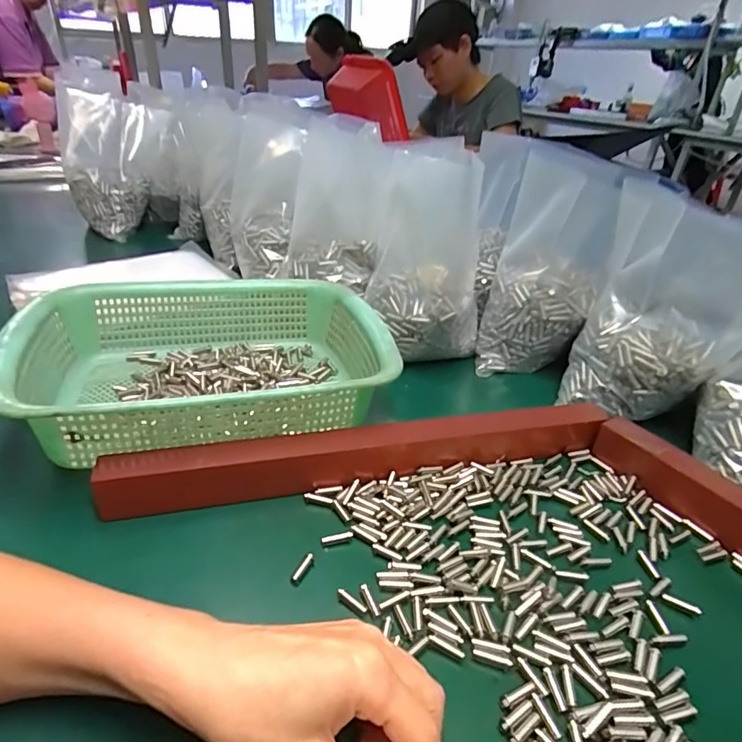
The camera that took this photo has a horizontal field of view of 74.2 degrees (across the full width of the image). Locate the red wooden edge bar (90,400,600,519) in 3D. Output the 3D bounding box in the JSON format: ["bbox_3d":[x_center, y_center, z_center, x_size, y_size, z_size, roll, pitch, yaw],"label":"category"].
[{"bbox_3d":[0.003,0.062,0.378,0.382,0.036,0.032,-7,34,-16],"label":"red wooden edge bar"}]

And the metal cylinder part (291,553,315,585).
[{"bbox_3d":[-0.042,0.124,0.309,0.006,0.004,0.022,17,35,21],"label":"metal cylinder part"}]

